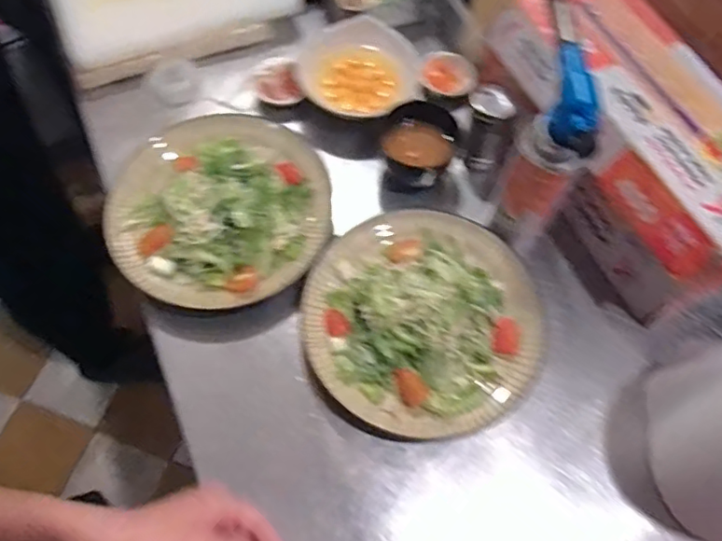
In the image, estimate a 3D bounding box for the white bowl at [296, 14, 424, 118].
[{"bbox_3d":[-0.003,-0.253,0.724,0.145,0.041,0.140,-7,65,-5],"label":"white bowl"}]

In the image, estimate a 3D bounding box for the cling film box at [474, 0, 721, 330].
[{"bbox_3d":[0.284,-0.141,0.618,0.165,0.134,0.371,-22,67,-12],"label":"cling film box"}]

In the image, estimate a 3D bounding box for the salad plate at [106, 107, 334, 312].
[{"bbox_3d":[-0.159,-0.081,0.631,0.232,0.063,0.246,1,64,-2],"label":"salad plate"}]

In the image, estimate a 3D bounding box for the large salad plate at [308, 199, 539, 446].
[{"bbox_3d":[0.066,0.044,0.577,0.235,0.064,0.233,1,64,-2],"label":"large salad plate"}]

